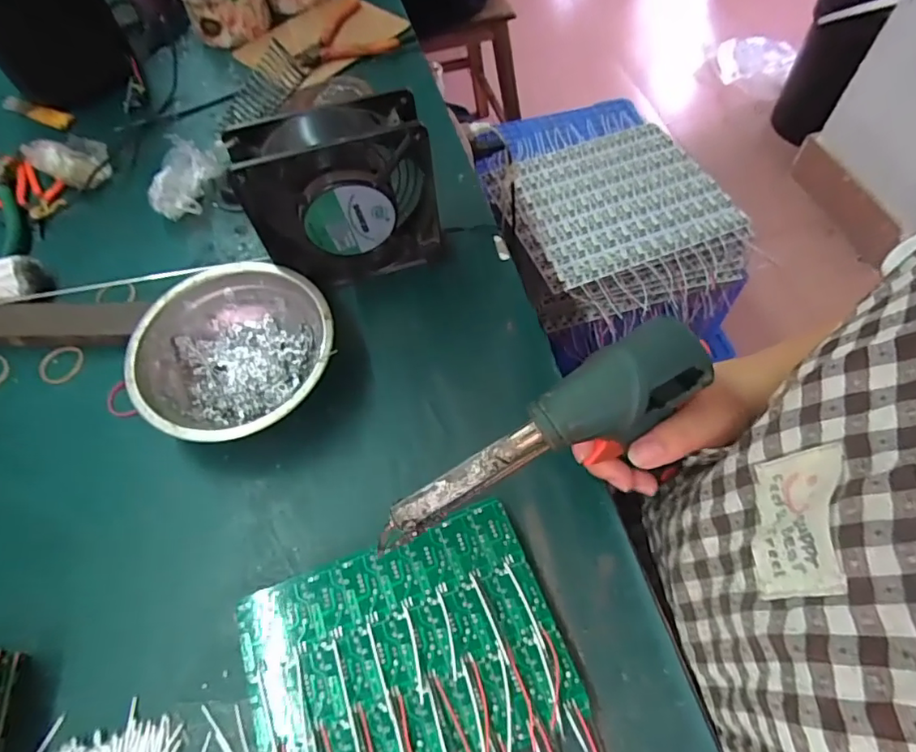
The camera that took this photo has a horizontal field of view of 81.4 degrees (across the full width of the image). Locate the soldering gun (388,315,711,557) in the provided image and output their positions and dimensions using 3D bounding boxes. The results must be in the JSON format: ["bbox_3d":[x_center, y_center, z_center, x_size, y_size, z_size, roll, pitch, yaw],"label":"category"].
[{"bbox_3d":[0.040,0.032,0.260,0.172,0.029,0.038,-31,62,2],"label":"soldering gun"}]

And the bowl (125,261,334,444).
[{"bbox_3d":[-0.143,-0.011,0.355,0.123,0.043,0.123,-2,60,3],"label":"bowl"}]

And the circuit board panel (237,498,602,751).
[{"bbox_3d":[-0.020,0.158,0.263,0.150,0.015,0.150,-20,61,-8],"label":"circuit board panel"}]

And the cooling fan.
[{"bbox_3d":[-0.078,-0.118,0.365,0.119,0.122,0.043,-15,60,-5],"label":"cooling fan"}]

